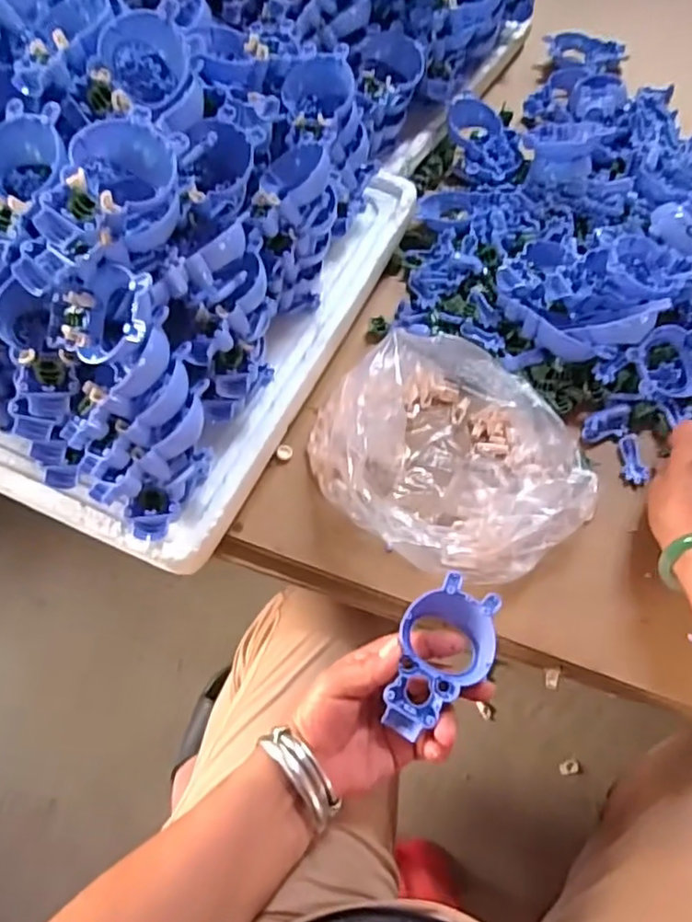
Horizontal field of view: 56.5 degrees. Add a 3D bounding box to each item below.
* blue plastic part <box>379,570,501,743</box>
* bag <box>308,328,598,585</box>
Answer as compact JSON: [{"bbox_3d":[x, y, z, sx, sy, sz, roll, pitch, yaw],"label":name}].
[{"bbox_3d":[0.060,0.124,0.414,0.059,0.026,0.097,29,64,14],"label":"blue plastic part"},{"bbox_3d":[0.074,-0.011,0.496,0.189,0.063,0.215,-16,62,-10],"label":"bag"}]

